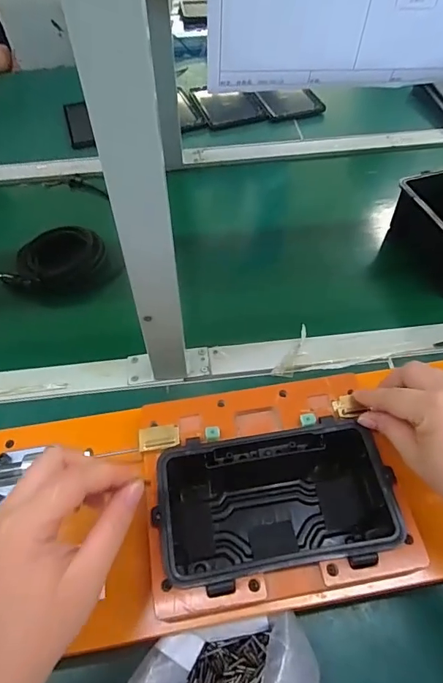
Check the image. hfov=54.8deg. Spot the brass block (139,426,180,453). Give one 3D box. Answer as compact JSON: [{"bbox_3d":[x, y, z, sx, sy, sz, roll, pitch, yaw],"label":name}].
[{"bbox_3d":[-0.051,0.079,0.351,0.032,0.005,0.019,-7,55,-4],"label":"brass block"}]

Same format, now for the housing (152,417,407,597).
[{"bbox_3d":[0.041,0.138,0.355,0.180,0.081,0.112,-8,55,-5],"label":"housing"}]

